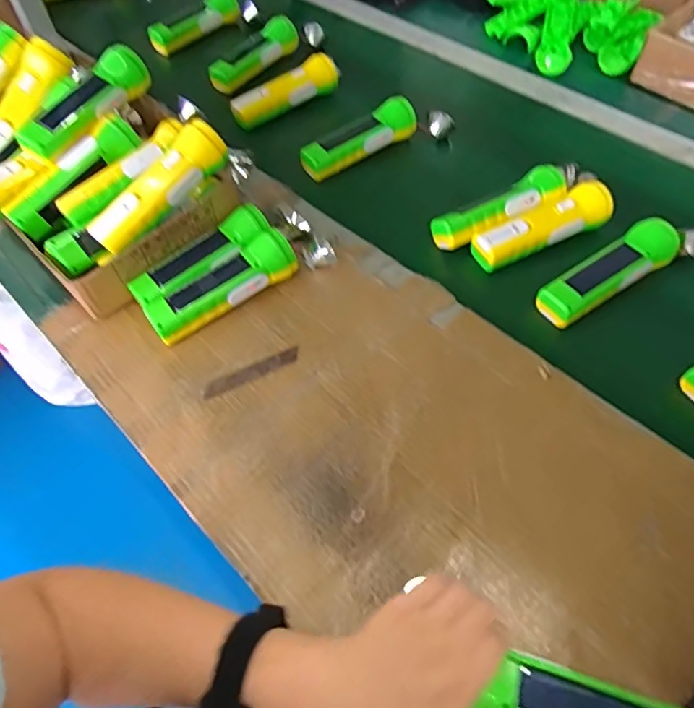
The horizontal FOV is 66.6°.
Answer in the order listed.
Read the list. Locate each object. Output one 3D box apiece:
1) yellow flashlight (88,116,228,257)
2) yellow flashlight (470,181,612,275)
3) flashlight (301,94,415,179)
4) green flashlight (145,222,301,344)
[{"bbox_3d":[-0.196,-0.173,0.549,0.048,0.041,0.165,38,80,24],"label":"yellow flashlight"},{"bbox_3d":[0.226,-0.148,0.611,0.173,0.040,0.046,-21,58,-11],"label":"yellow flashlight"},{"bbox_3d":[0.013,-0.290,0.709,0.166,0.047,0.045,-27,59,-15],"label":"flashlight"},{"bbox_3d":[-0.132,-0.071,0.563,0.163,0.050,0.043,-32,60,-17],"label":"green flashlight"}]

